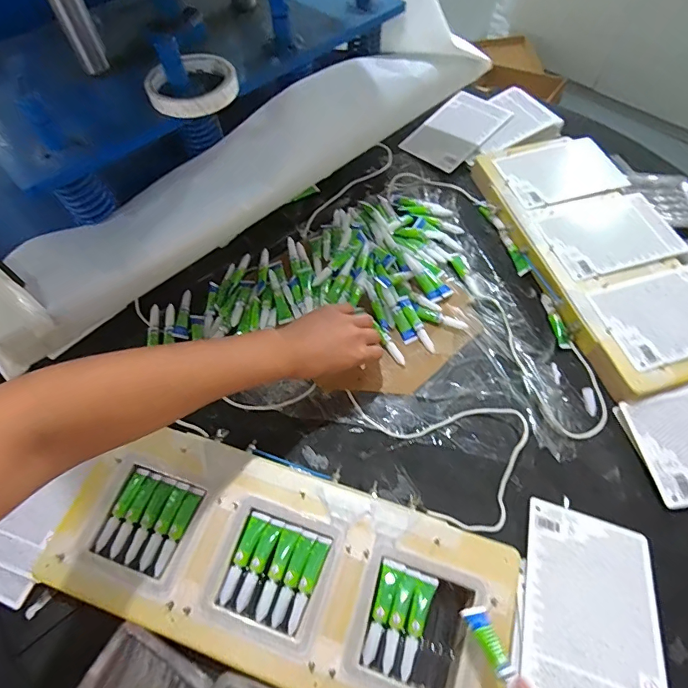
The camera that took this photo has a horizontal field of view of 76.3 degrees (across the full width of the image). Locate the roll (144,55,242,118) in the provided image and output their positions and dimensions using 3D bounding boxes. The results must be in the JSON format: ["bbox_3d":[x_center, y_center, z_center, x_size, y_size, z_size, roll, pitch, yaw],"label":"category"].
[{"bbox_3d":[-0.156,-0.265,0.452,0.088,0.021,0.088,-1,59,1],"label":"roll"}]

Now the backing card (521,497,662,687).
[{"bbox_3d":[0.226,0.236,0.401,0.108,0.006,0.166,15,46,13],"label":"backing card"}]

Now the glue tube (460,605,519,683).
[{"bbox_3d":[0.111,0.226,0.332,0.019,0.006,0.053,-17,31,-9],"label":"glue tube"}]

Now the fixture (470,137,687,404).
[{"bbox_3d":[0.352,-0.136,0.604,0.199,0.036,0.419,-15,60,-8],"label":"fixture"}]

